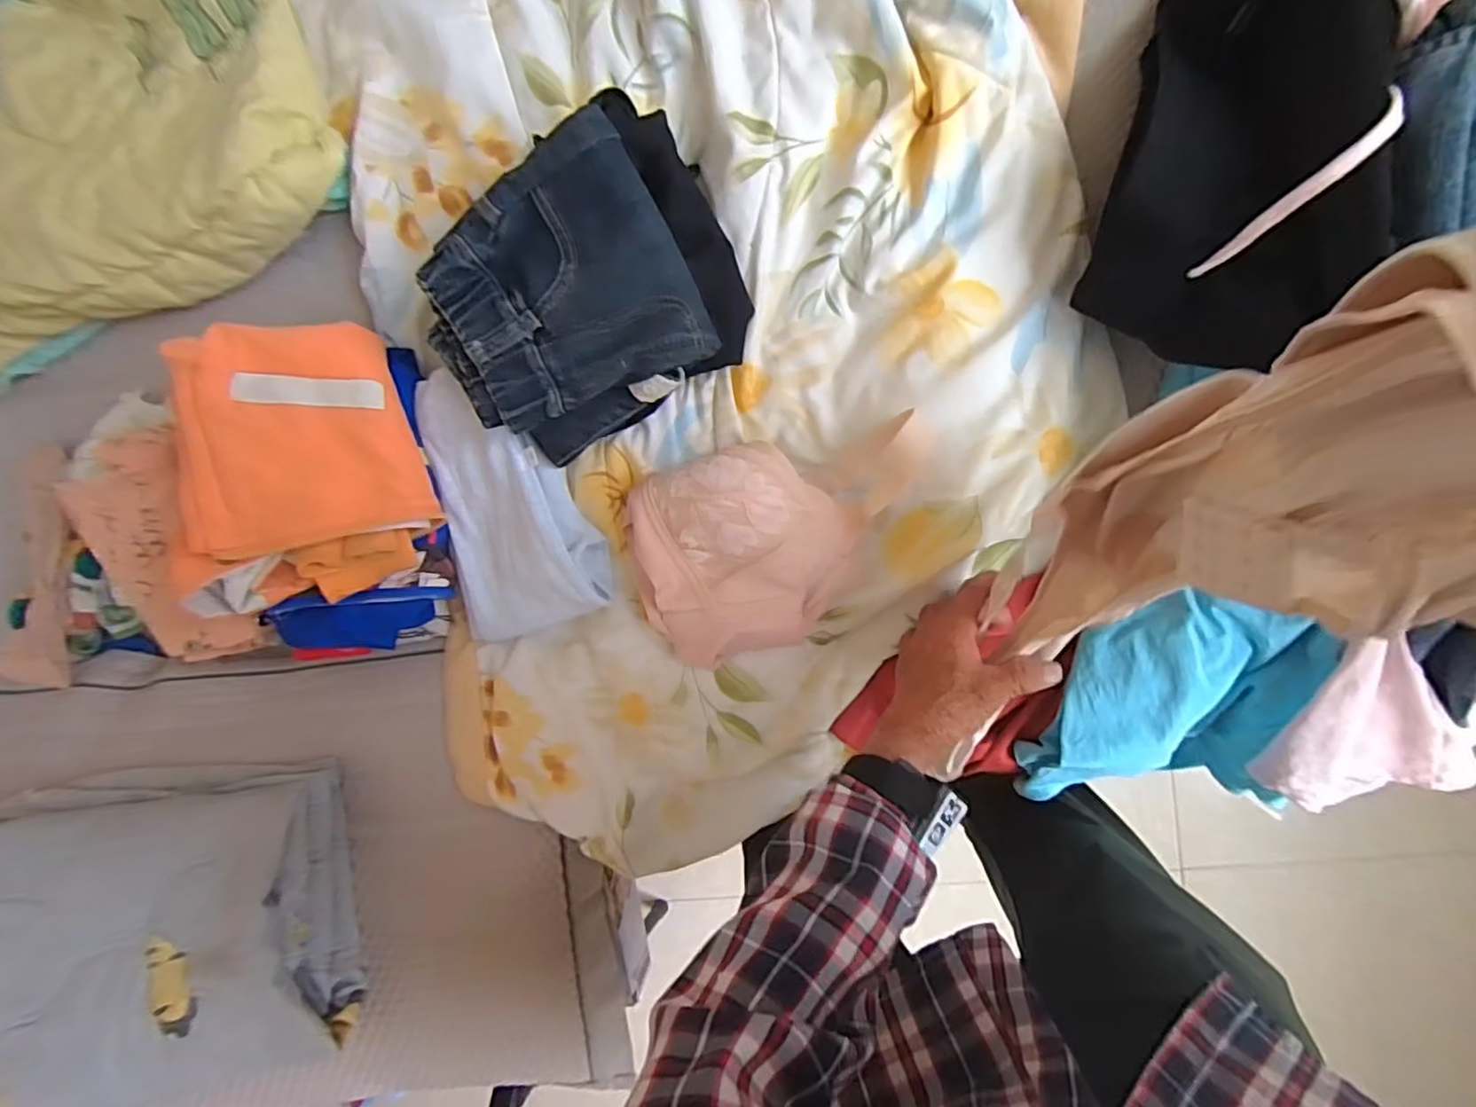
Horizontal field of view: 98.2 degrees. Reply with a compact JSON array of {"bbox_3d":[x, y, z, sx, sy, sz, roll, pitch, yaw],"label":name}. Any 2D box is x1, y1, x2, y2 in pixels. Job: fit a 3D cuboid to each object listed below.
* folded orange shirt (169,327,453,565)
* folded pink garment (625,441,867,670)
[{"bbox_3d":[-0.338,-0.087,0.487,0.166,0.031,0.176,-14,92,-16],"label":"folded orange shirt"},{"bbox_3d":[0.005,0.000,0.477,0.163,0.068,0.149,1,100,8],"label":"folded pink garment"}]

